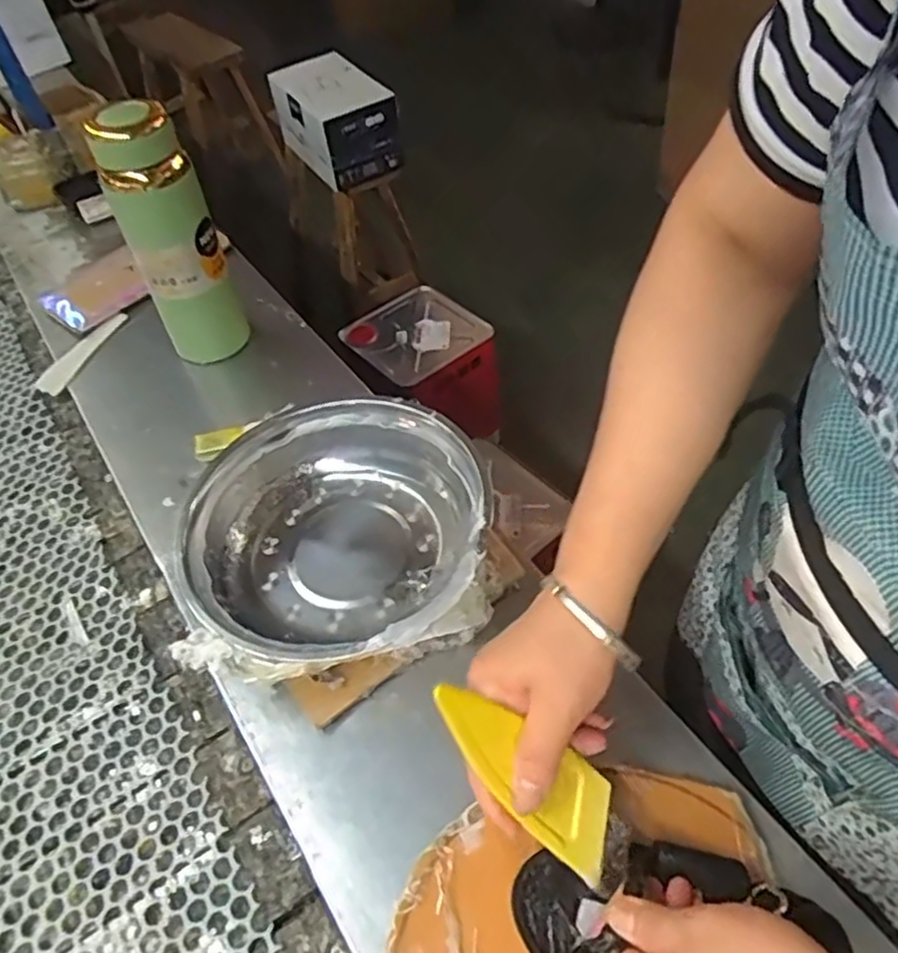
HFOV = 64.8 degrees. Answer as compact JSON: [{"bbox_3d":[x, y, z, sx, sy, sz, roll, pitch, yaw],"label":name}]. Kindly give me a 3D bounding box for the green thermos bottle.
[{"bbox_3d":[-0.246,-0.202,0.647,0.072,0.242,0.071,-18,56,-13],"label":"green thermos bottle"}]

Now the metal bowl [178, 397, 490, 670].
[{"bbox_3d":[-0.082,0.040,0.514,0.203,0.075,0.210,1,54,-1],"label":"metal bowl"}]

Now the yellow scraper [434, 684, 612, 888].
[{"bbox_3d":[0.042,0.149,0.362,0.130,0.011,0.044,48,59,-15],"label":"yellow scraper"}]

